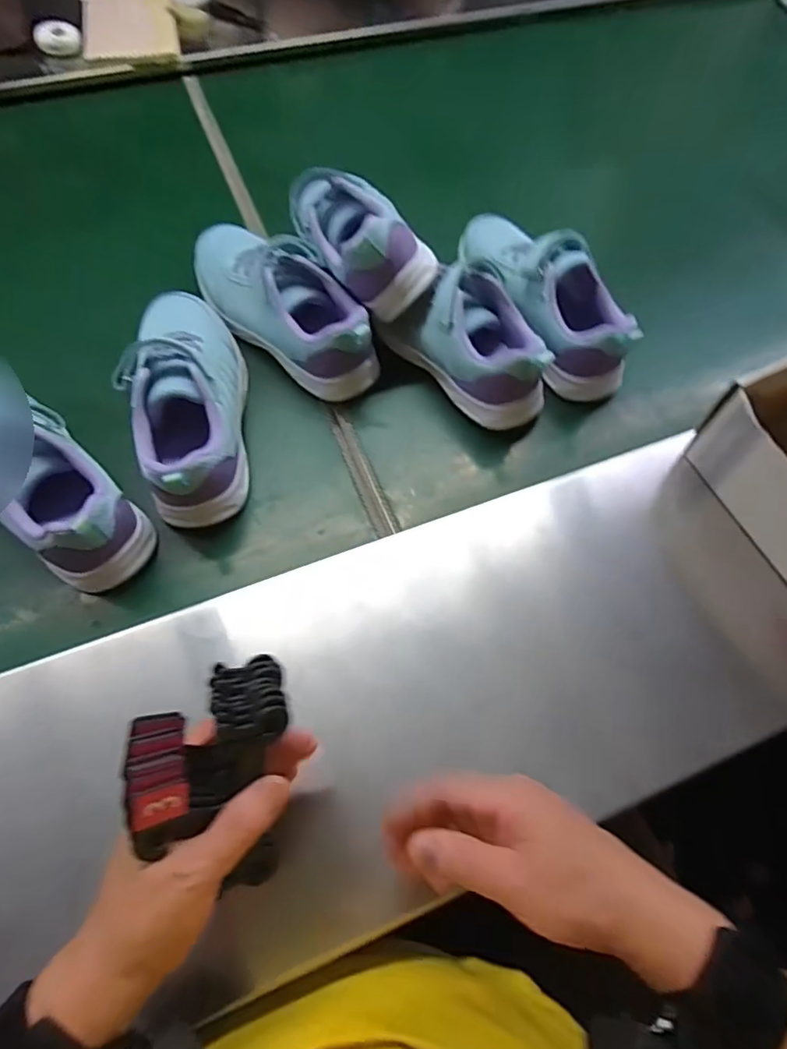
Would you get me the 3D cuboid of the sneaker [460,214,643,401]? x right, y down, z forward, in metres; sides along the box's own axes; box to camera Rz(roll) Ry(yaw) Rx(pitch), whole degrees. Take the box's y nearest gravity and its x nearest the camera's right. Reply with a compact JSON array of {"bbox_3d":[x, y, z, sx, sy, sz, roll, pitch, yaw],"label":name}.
[{"bbox_3d":[0.147,-0.234,0.540,0.085,0.085,0.236,-22,67,-15],"label":"sneaker"}]

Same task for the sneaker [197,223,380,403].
[{"bbox_3d":[-0.112,-0.214,0.531,0.228,0.085,0.084,41,68,15],"label":"sneaker"}]

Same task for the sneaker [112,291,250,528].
[{"bbox_3d":[-0.179,-0.115,0.480,0.091,0.090,0.236,-8,65,-8],"label":"sneaker"}]

